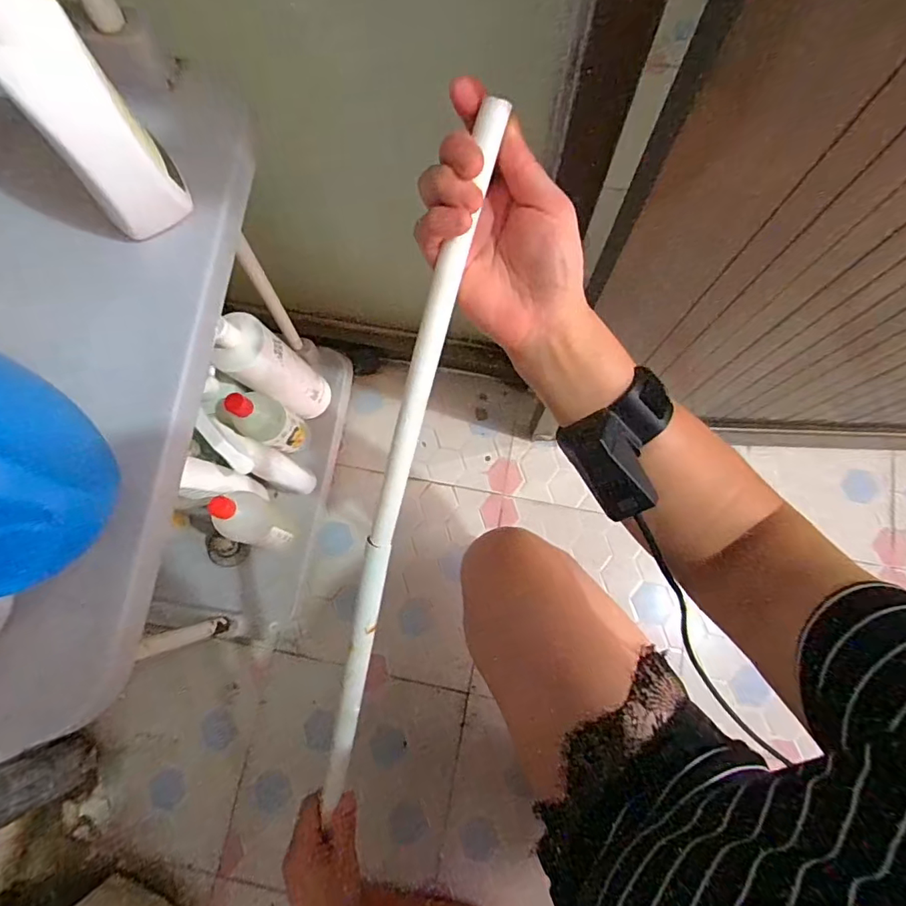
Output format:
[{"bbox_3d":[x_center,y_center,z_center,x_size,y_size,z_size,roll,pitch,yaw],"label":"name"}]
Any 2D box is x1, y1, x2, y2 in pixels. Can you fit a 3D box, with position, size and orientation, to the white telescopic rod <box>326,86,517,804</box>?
[{"bbox_3d":[-0.049,0.062,0.360,0.018,0.012,0.539,18,112,5],"label":"white telescopic rod"}]

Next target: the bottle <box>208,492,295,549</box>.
[{"bbox_3d":[-0.252,0.090,0.655,0.055,0.200,0.058,0,77,1],"label":"bottle"}]

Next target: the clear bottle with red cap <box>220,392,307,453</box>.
[{"bbox_3d":[-0.253,-0.042,0.690,0.065,0.186,0.063,31,80,8],"label":"clear bottle with red cap"}]

